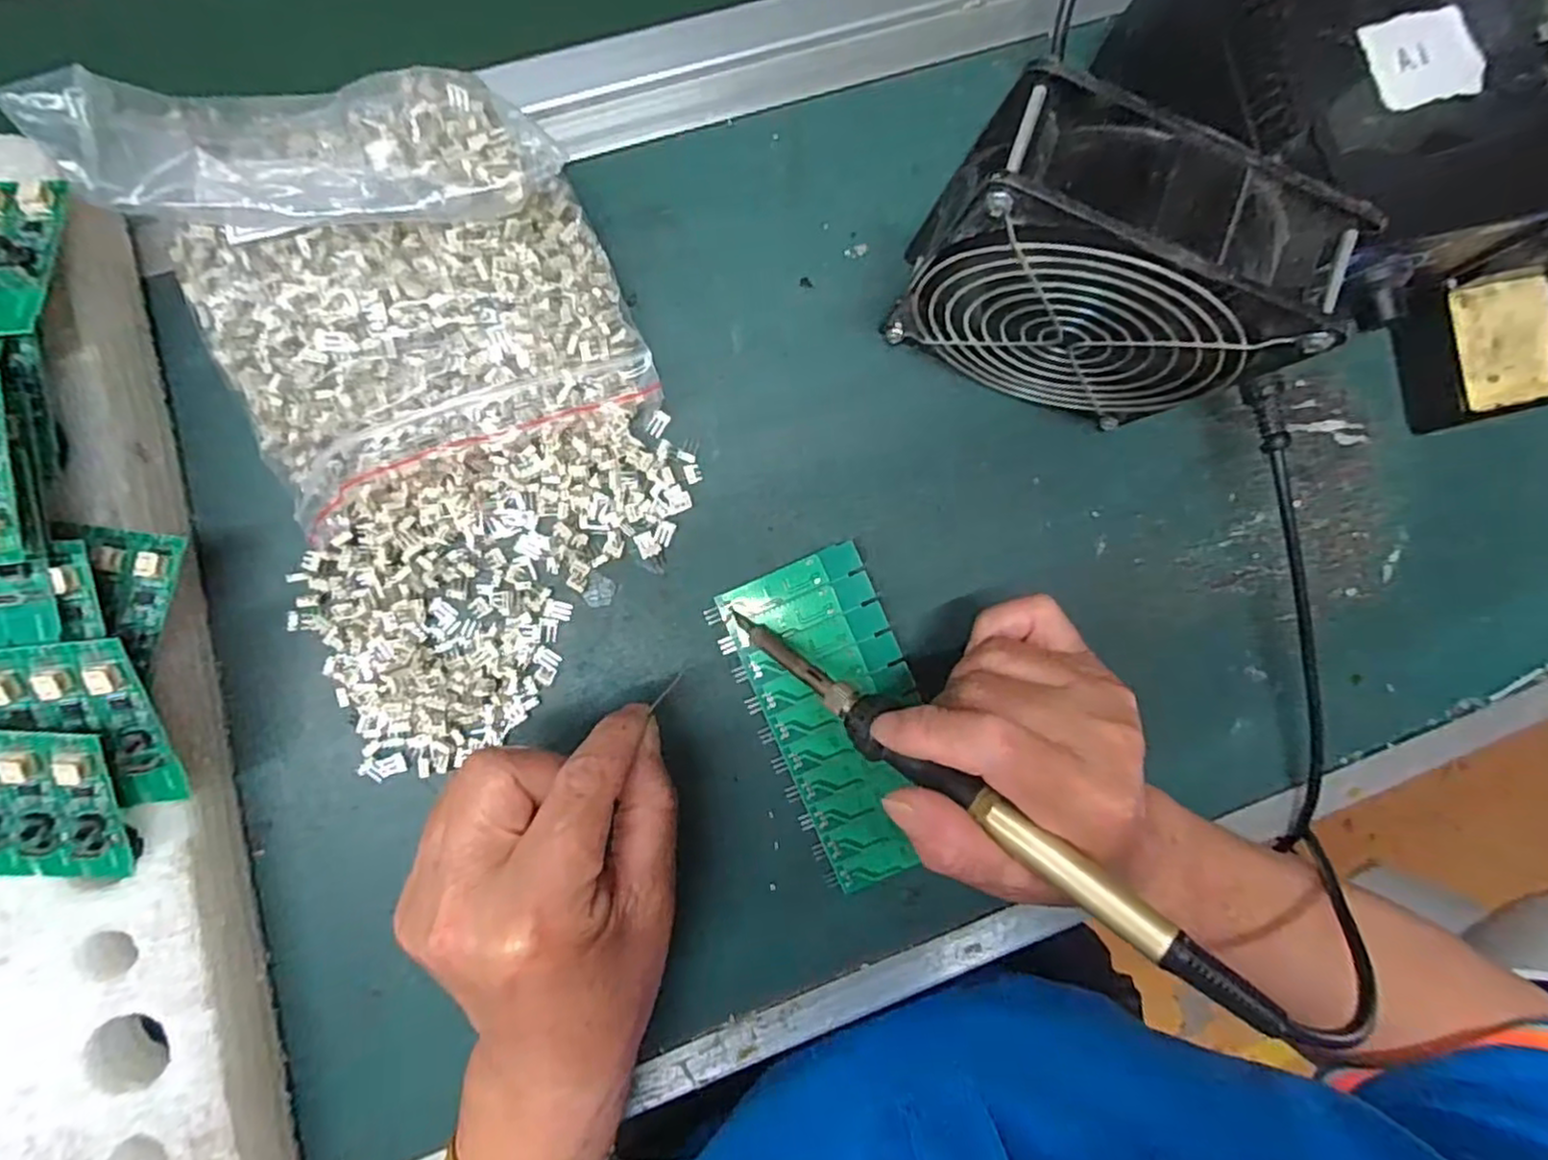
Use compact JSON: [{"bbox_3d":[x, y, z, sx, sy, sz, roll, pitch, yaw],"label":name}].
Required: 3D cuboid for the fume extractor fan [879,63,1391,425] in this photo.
[{"bbox_3d":[0.109,-0.107,0.255,0.120,0.118,0.049,23,87,-7],"label":"fume extractor fan"}]

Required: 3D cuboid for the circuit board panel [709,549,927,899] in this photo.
[{"bbox_3d":[0.031,0.059,0.297,0.063,0.004,0.138,-23,92,1],"label":"circuit board panel"}]

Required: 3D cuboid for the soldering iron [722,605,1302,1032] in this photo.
[{"bbox_3d":[0.060,0.068,0.238,0.206,0.021,0.017,34,87,30],"label":"soldering iron"}]

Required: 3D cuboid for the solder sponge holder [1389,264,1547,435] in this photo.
[{"bbox_3d":[0.336,-0.109,0.330,0.079,0.025,0.063,-15,92,-8],"label":"solder sponge holder"}]

